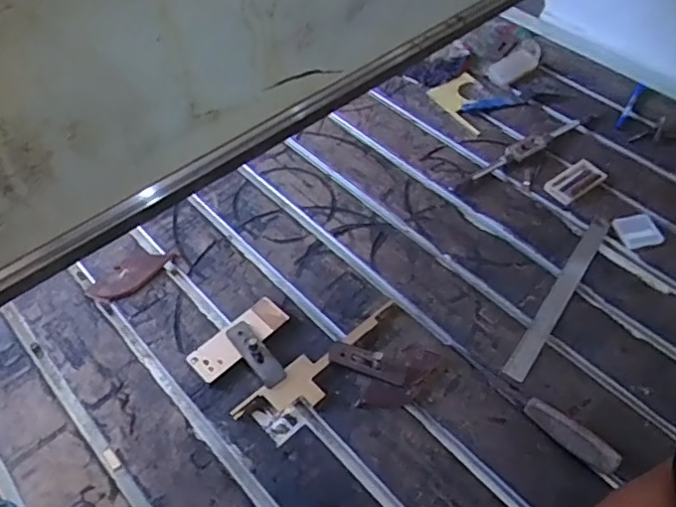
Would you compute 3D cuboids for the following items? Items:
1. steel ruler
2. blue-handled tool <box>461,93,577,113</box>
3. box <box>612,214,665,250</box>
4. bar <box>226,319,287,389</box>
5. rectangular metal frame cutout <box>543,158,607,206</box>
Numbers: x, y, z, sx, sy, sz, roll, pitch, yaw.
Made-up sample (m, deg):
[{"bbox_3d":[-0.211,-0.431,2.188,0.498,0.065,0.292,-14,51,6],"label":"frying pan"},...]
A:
[{"bbox_3d":[0.309,0.053,0.798,0.029,0.006,0.315,28,57,24],"label":"steel ruler"},{"bbox_3d":[0.323,-0.277,1.051,0.213,0.016,0.033,-12,53,-10],"label":"blue-handled tool"},{"bbox_3d":[0.447,-0.033,0.859,0.062,0.009,0.055,-11,53,-9],"label":"box"},{"bbox_3d":[-0.104,0.120,0.719,0.031,0.031,0.101,-33,59,-24],"label":"bar"},{"bbox_3d":[0.380,-0.115,0.925,0.104,0.012,0.051,-31,58,-22],"label":"rectangular metal frame cutout"}]

